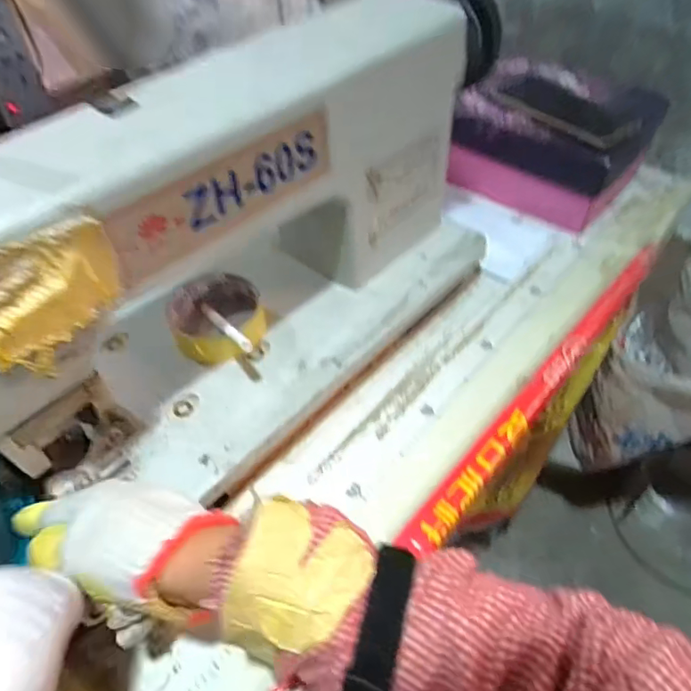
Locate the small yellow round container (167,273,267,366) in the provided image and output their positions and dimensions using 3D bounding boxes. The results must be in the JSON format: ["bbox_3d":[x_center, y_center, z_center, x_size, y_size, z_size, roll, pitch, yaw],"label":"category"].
[{"bbox_3d":[-0.113,-0.029,0.456,0.078,0.028,0.088,-19,53,-15],"label":"small yellow round container"}]

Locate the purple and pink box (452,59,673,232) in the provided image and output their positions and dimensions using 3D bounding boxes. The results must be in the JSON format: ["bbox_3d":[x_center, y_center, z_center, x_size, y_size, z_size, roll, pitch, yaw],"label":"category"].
[{"bbox_3d":[0.257,-0.259,0.669,0.201,0.104,0.156,35,58,26],"label":"purple and pink box"}]

